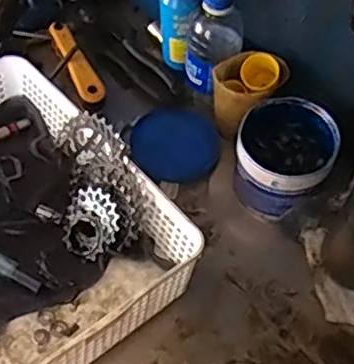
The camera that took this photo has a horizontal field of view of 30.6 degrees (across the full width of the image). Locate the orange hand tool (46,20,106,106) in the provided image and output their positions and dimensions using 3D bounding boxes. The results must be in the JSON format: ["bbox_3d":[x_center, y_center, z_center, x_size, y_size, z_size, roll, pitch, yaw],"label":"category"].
[{"bbox_3d":[-0.123,-0.147,0.786,0.030,0.021,0.121,-23,60,-17],"label":"orange hand tool"}]

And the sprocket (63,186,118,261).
[{"bbox_3d":[-0.085,0.042,0.665,0.060,0.028,0.068,25,96,24],"label":"sprocket"}]

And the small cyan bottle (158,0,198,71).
[{"bbox_3d":[0.000,-0.183,0.749,0.040,0.135,0.039,3,56,-1],"label":"small cyan bottle"}]

